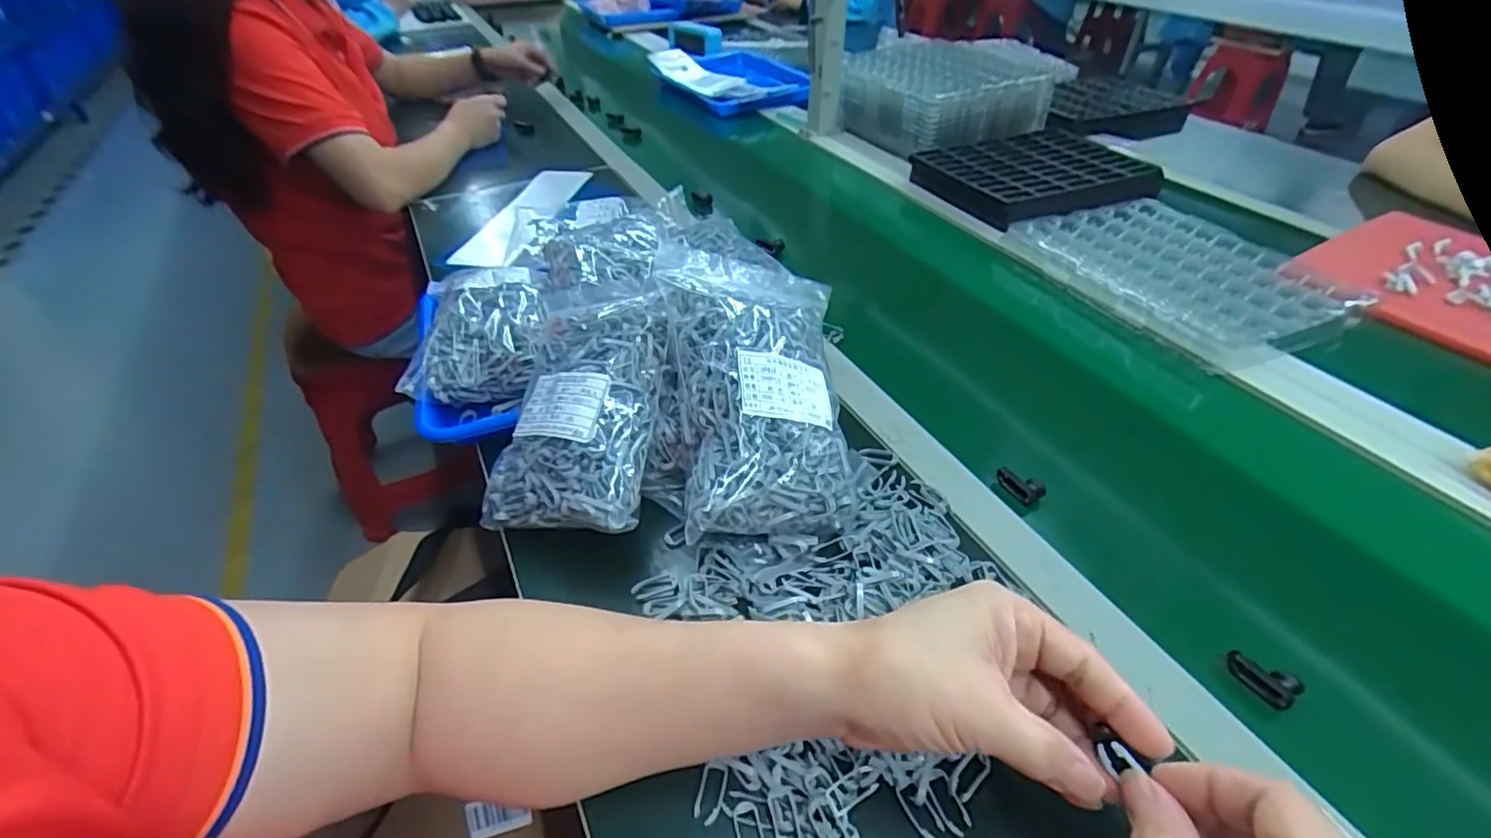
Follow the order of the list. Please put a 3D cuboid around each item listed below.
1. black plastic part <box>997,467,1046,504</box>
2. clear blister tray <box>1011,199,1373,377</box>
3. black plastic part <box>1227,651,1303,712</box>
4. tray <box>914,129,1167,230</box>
[{"bbox_3d":[0.215,0.051,0.490,0.021,0.015,0.034,-23,47,-22],"label":"black plastic part"},{"bbox_3d":[0.492,-0.173,0.702,0.255,0.018,0.294,-17,45,-17],"label":"clear blister tray"},{"bbox_3d":[0.307,0.153,0.372,0.018,0.014,0.036,-29,49,-27],"label":"black plastic part"},{"bbox_3d":[0.412,-0.349,0.884,0.313,0.034,0.225,-17,45,-17],"label":"tray"}]

